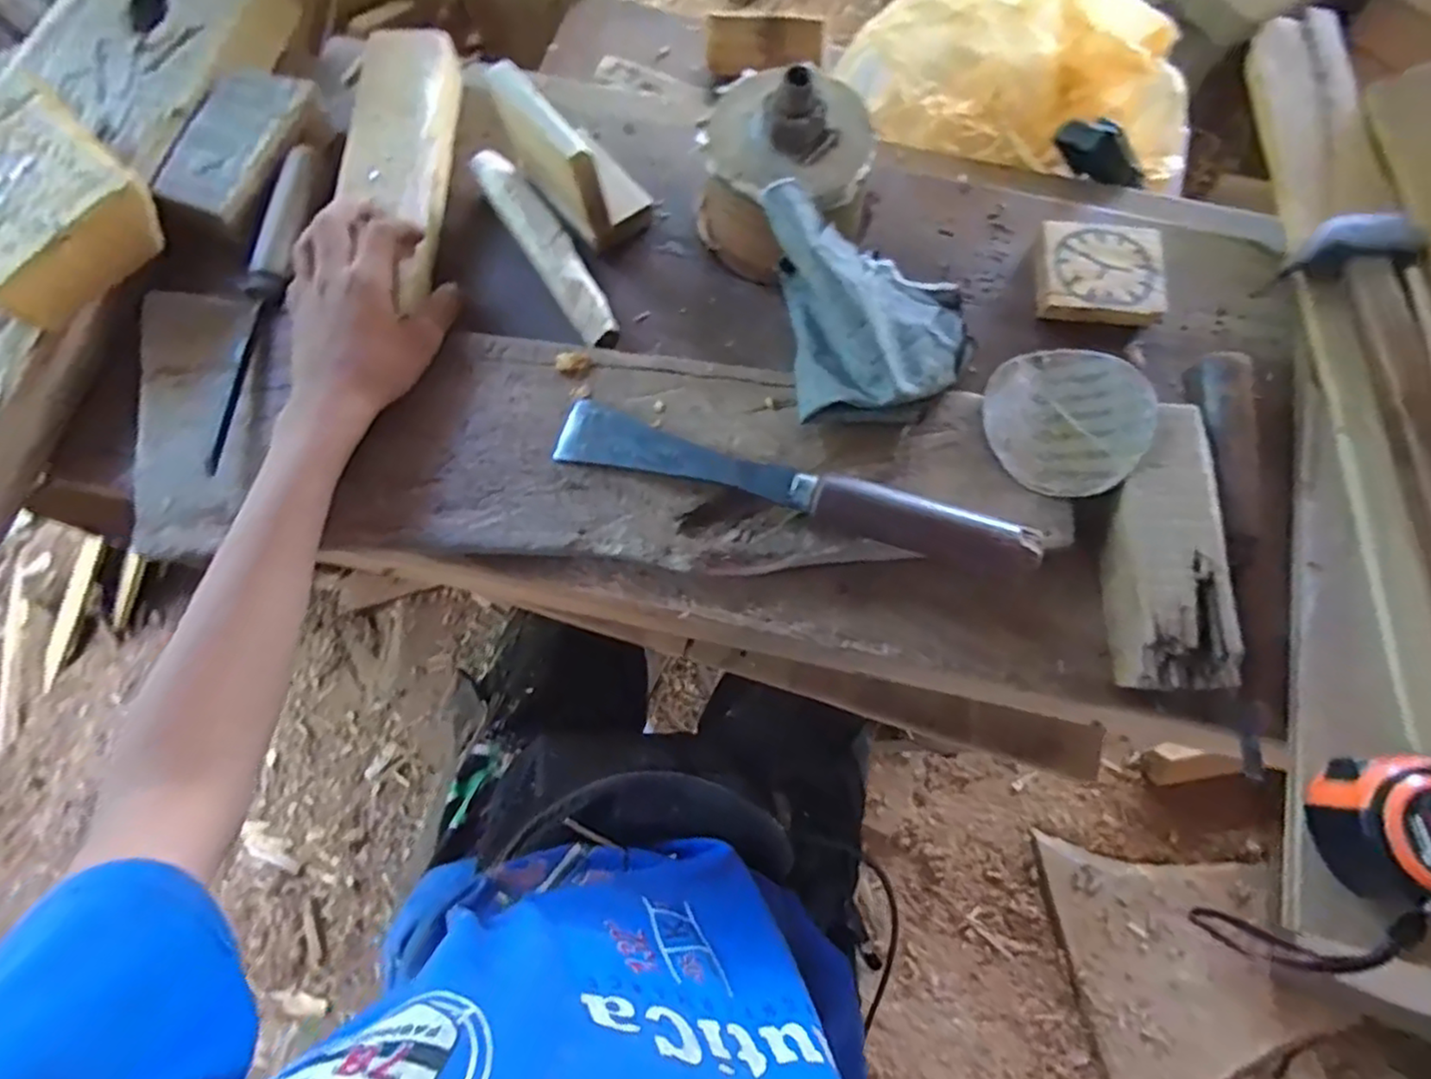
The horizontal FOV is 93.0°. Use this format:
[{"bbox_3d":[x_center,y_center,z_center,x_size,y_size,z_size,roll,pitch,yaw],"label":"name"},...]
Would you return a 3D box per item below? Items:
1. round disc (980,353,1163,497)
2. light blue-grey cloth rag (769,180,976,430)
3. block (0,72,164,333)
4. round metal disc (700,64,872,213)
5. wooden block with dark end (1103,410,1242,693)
[{"bbox_3d":[0.201,-0.071,0.390,0.083,0.015,0.092,-18,69,9],"label":"round disc"},{"bbox_3d":[0.100,-0.136,0.402,0.123,0.071,0.126,-10,75,-4],"label":"light blue-grey cloth rag"},{"bbox_3d":[-0.405,-0.197,0.399,0.133,0.038,0.111,42,78,9],"label":"block"},{"bbox_3d":[0.045,-0.242,0.389,0.096,0.038,0.092,0,75,-1],"label":"round metal disc"},{"bbox_3d":[0.249,0.004,0.376,0.052,0.035,0.154,5,75,0],"label":"wooden block with dark end"}]

